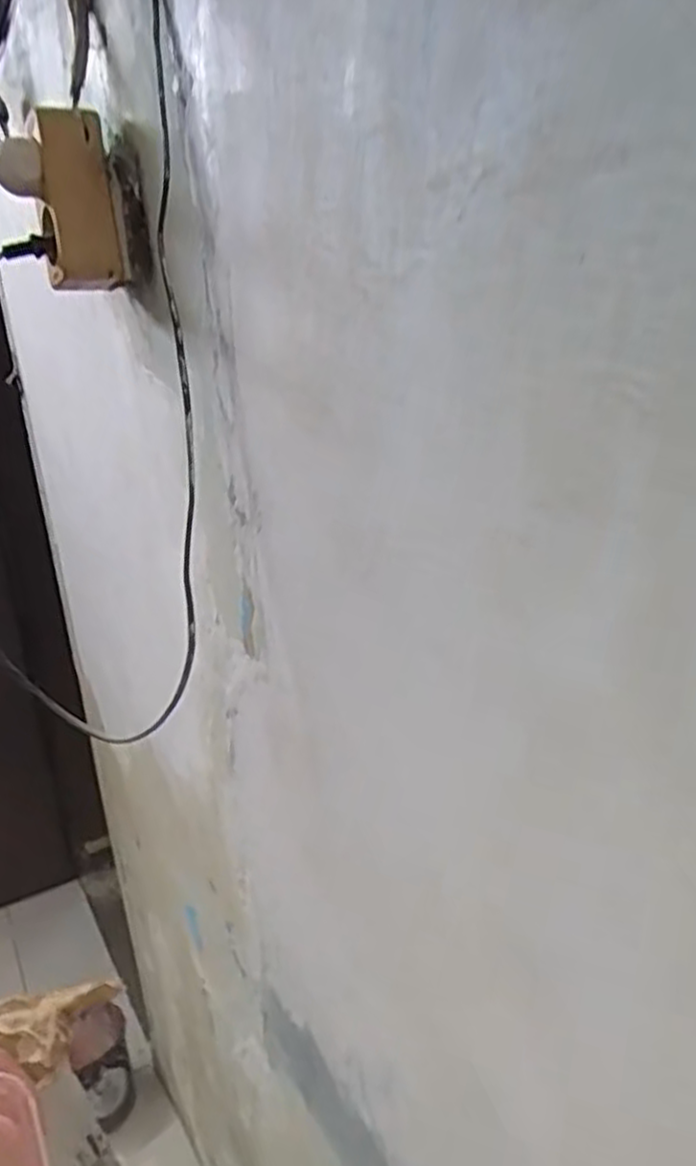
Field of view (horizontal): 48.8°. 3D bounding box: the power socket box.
[{"bbox_3d":[-0.184,-0.257,0.520,0.050,0.103,0.045,-10,16,-15],"label":"power socket box"}]

